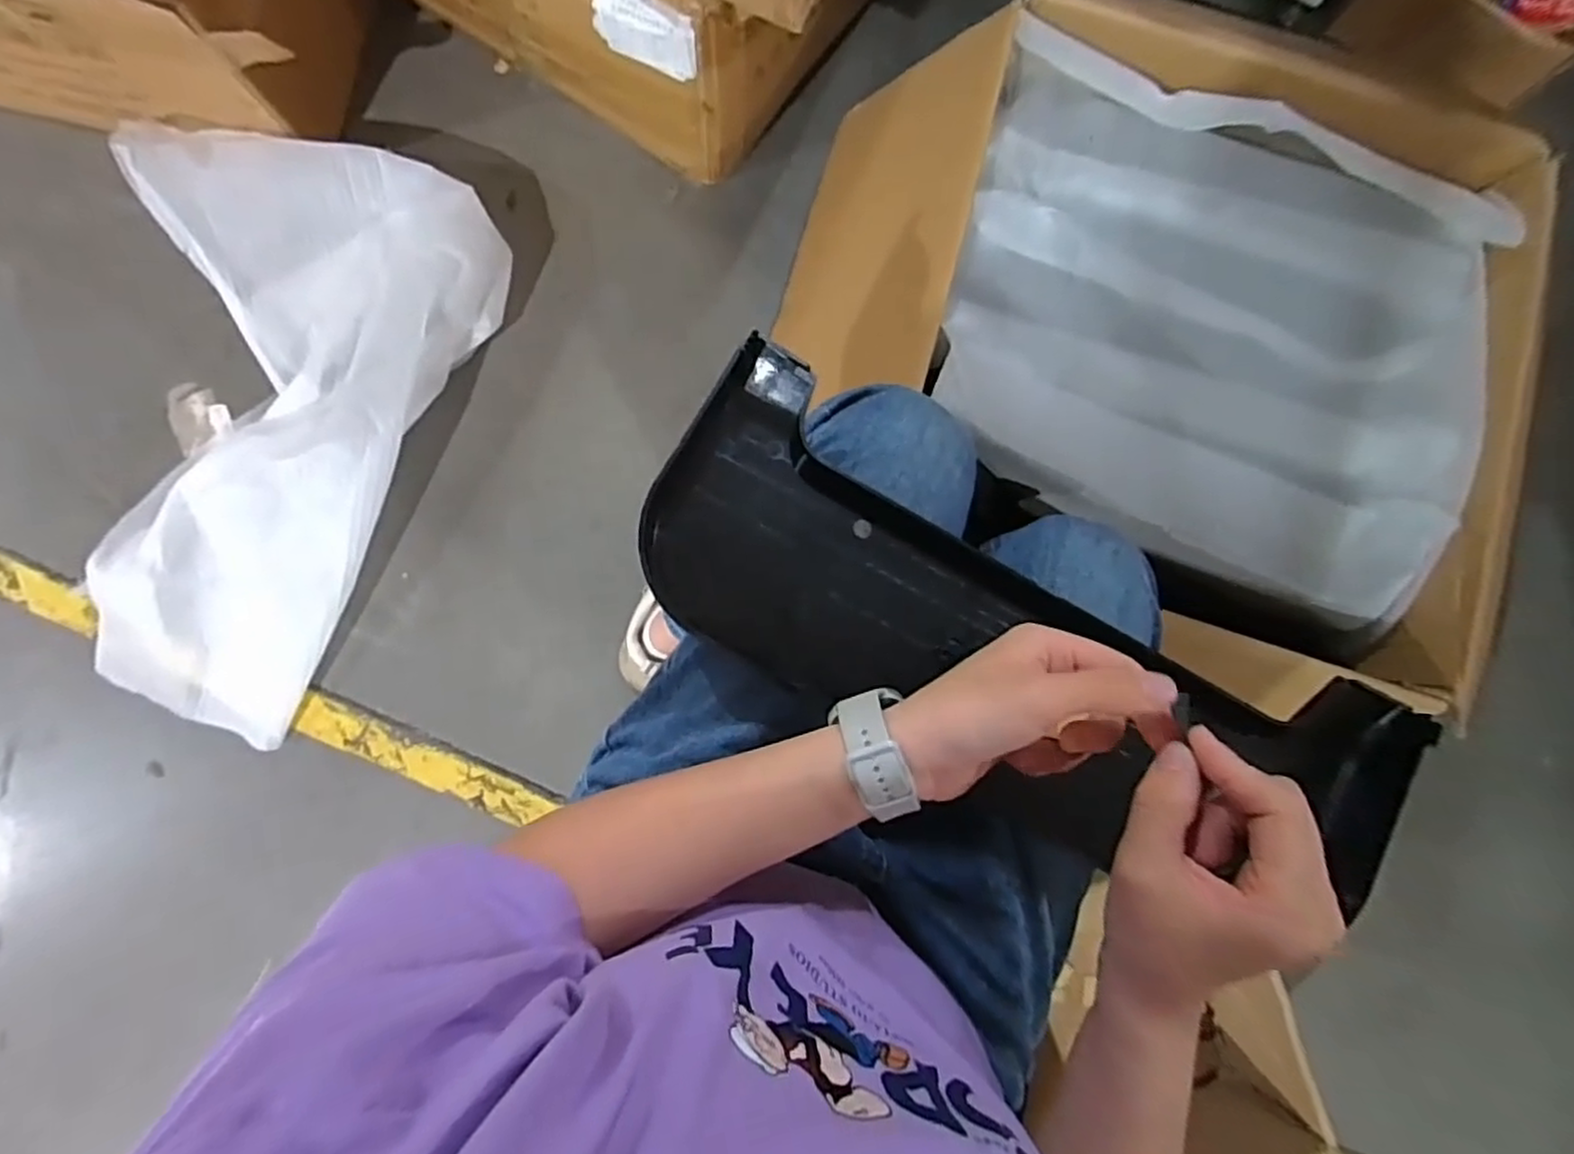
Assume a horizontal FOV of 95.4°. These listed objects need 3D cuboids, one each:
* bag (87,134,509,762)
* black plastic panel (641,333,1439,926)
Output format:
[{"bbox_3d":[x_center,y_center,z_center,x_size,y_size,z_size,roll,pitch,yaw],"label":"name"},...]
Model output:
[{"bbox_3d":[-0.555,-0.153,0.841,0.379,0.127,0.696,8,85,-2],"label":"bag"},{"bbox_3d":[0.147,0.047,0.457,0.501,0.032,0.202,26,84,3],"label":"black plastic panel"}]

